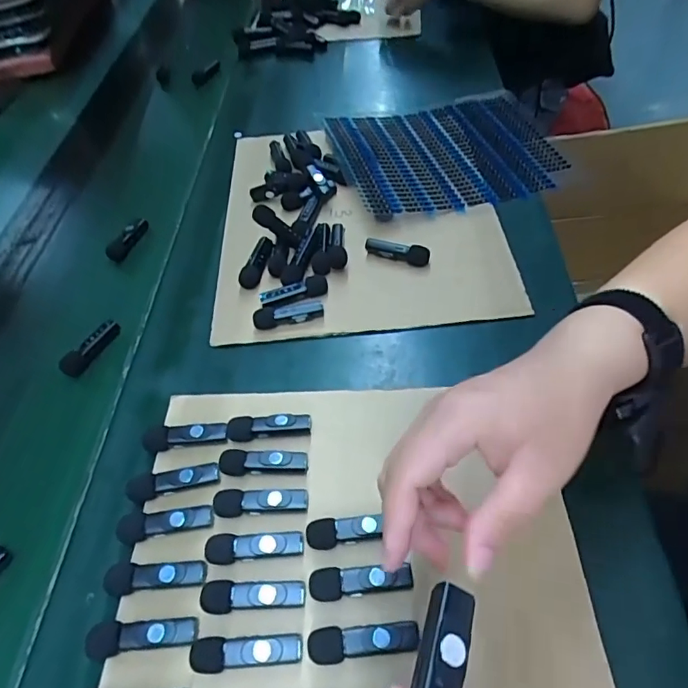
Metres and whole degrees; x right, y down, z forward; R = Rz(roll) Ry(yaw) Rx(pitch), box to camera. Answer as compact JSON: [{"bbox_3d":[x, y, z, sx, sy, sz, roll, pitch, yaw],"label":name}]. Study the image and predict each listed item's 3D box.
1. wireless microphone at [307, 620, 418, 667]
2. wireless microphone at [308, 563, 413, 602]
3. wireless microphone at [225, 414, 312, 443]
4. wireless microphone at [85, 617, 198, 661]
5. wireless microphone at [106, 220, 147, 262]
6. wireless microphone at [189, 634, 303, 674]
[{"bbox_3d":[0.012,0.177,0.298,0.064,0.012,0.020,-6,52,5],"label":"wireless microphone"},{"bbox_3d":[0.010,0.148,0.313,0.063,0.011,0.018,-5,52,6],"label":"wireless microphone"},{"bbox_3d":[-0.058,0.065,0.393,0.065,0.016,0.017,-6,52,5],"label":"wireless microphone"},{"bbox_3d":[-0.123,0.179,0.306,0.064,0.012,0.020,-6,52,5],"label":"wireless microphone"},{"bbox_3d":[-0.247,-0.119,0.578,0.013,0.020,0.063,17,57,21],"label":"wireless microphone"},{"bbox_3d":[-0.058,0.184,0.299,0.065,0.015,0.019,-5,52,6],"label":"wireless microphone"}]

